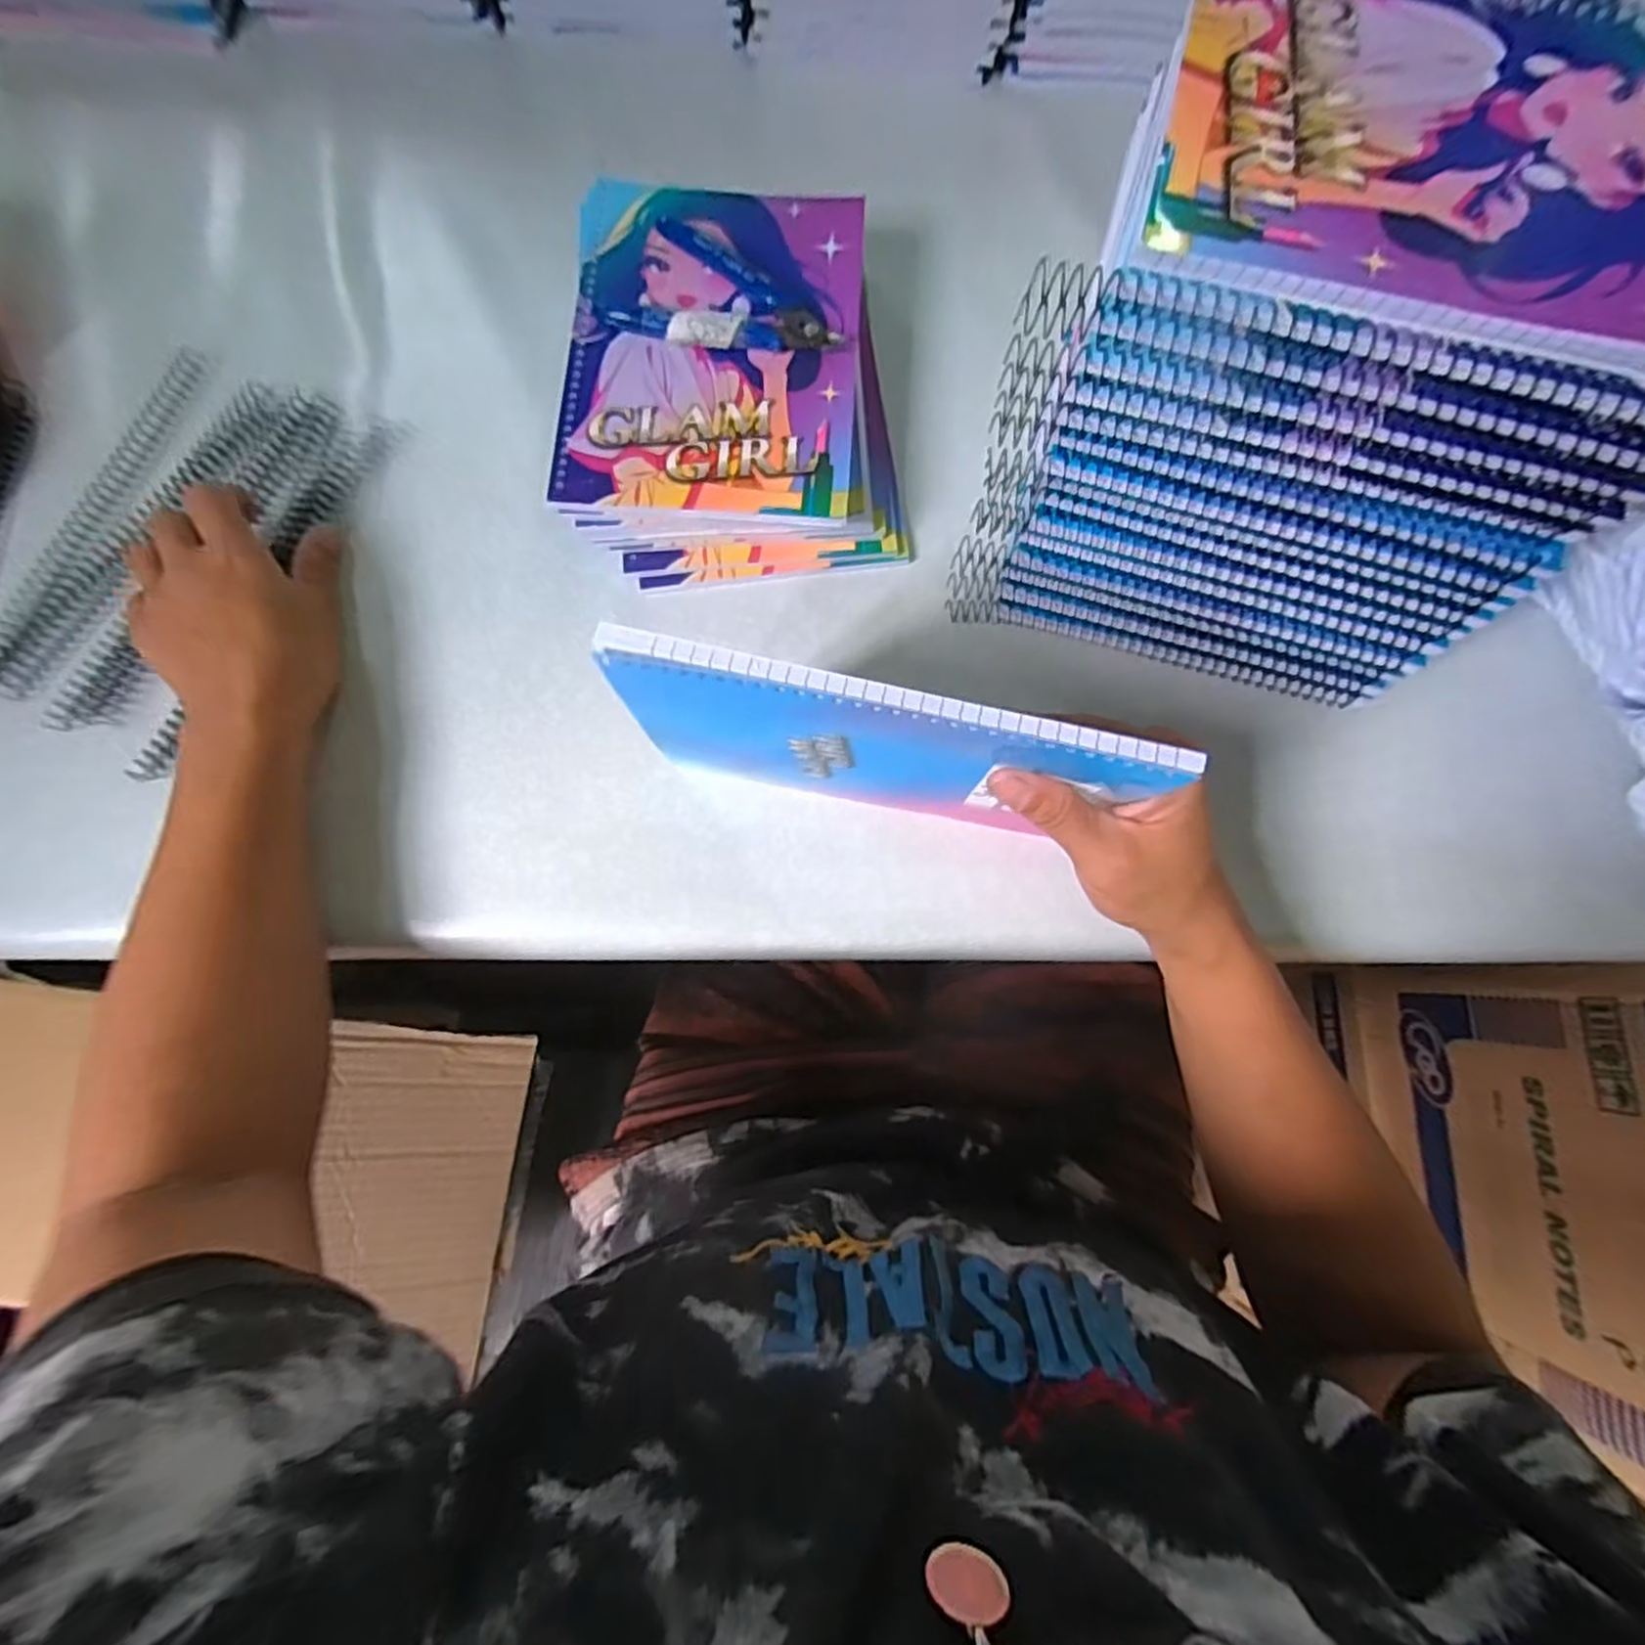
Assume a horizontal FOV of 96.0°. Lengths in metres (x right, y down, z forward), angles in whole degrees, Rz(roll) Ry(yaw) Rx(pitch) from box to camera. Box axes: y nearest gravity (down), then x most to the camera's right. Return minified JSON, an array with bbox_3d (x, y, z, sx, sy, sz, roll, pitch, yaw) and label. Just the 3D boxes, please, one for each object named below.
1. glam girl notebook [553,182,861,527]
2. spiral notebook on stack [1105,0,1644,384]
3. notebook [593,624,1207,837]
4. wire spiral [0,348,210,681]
[{"bbox_3d":[-0.055,-0.247,0.380,0.145,0.009,0.197,3,78,-1],"label":"glam girl notebook"},{"bbox_3d":[0.209,-0.223,0.243,0.200,0.010,0.145,16,78,2],"label":"spiral notebook on stack"},{"bbox_3d":[0.020,-0.026,0.286,0.189,0.124,0.012,13,78,1],"label":"notebook"},{"bbox_3d":[-0.396,-0.168,0.403,0.021,0.011,0.210,21,78,3],"label":"wire spiral"}]

